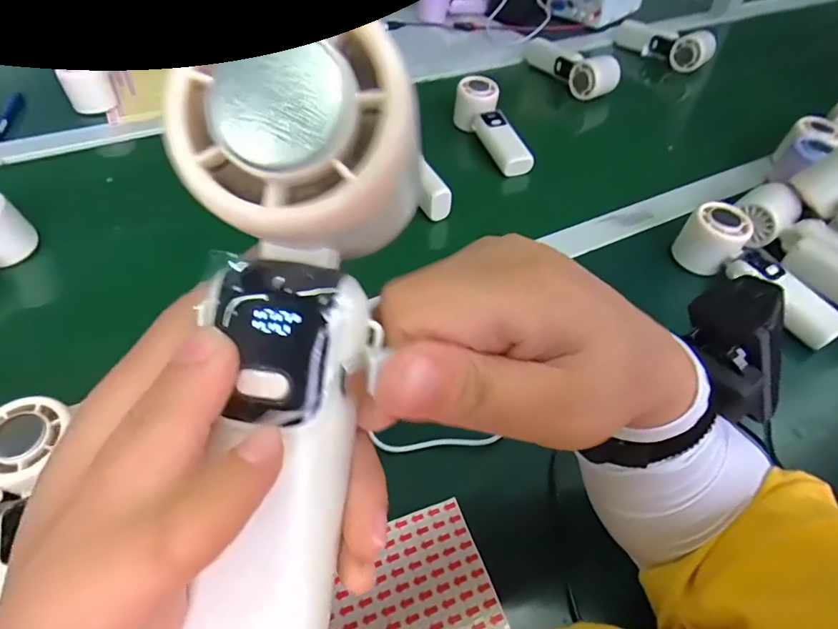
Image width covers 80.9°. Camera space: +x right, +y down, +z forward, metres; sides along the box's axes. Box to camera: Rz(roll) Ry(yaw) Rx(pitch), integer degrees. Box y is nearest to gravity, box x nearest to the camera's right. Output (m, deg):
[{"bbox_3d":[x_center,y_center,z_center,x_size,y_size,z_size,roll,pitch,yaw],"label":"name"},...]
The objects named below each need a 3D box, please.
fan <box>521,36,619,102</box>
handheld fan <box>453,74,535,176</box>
[{"bbox_3d":[0.258,-0.427,0.824,0.074,0.042,0.189,-17,53,-17],"label":"fan"},{"bbox_3d":[0.097,-0.251,0.654,0.053,0.053,0.168,-13,52,-14],"label":"handheld fan"}]

